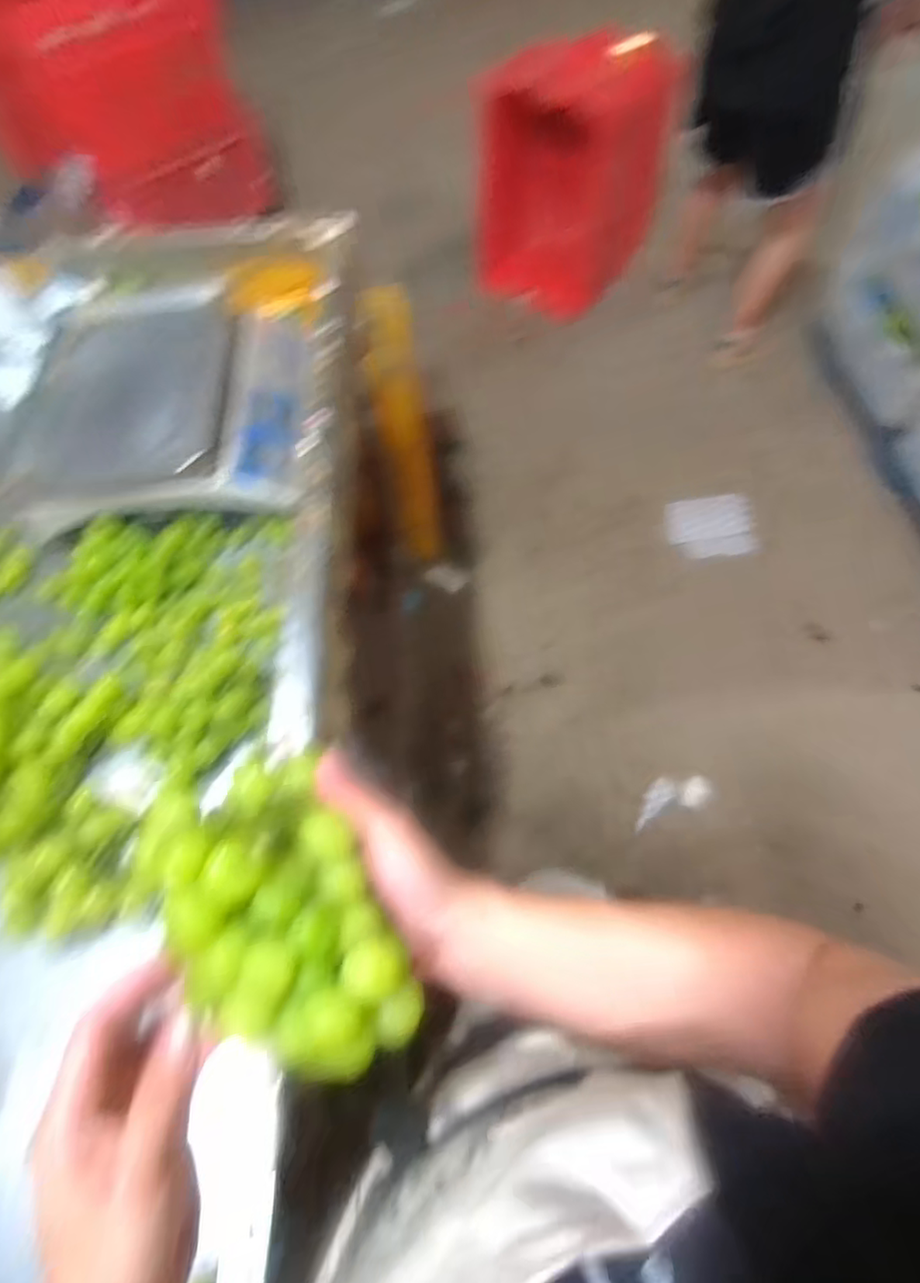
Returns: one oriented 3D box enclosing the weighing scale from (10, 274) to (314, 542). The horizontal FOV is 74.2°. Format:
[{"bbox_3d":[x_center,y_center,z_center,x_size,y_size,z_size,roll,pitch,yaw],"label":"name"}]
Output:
[{"bbox_3d":[-0.343,-0.287,0.743,0.309,0.116,0.324,3,61,5],"label":"weighing scale"}]

